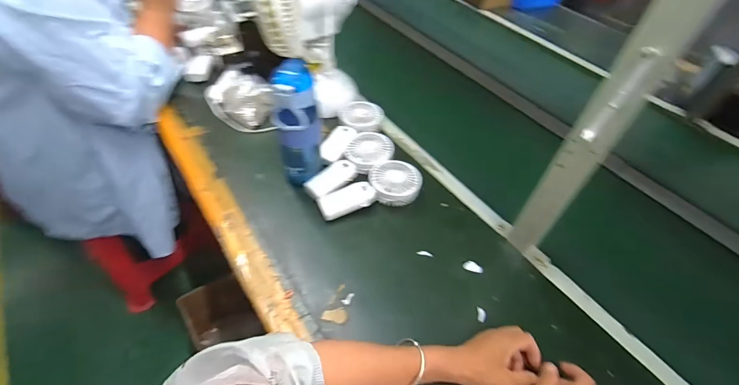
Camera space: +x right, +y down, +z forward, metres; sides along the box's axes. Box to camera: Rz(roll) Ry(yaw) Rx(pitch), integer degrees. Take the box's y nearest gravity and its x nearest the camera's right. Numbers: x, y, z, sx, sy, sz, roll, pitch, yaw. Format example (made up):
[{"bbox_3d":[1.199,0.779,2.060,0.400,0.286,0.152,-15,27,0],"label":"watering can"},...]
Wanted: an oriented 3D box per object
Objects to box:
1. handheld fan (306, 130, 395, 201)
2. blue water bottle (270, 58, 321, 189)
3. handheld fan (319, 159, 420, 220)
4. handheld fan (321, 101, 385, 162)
[{"bbox_3d":[-0.035,-0.044,0.676,0.100,0.053,0.185,29,52,18],"label":"handheld fan"},{"bbox_3d":[-0.118,-0.103,0.604,0.073,0.222,0.056,-4,49,-10],"label":"blue water bottle"},{"bbox_3d":[0.000,-0.007,0.646,0.185,0.040,0.086,-10,50,-14],"label":"handheld fan"},{"bbox_3d":[-0.049,-0.130,0.743,0.087,0.035,0.188,30,52,19],"label":"handheld fan"}]

